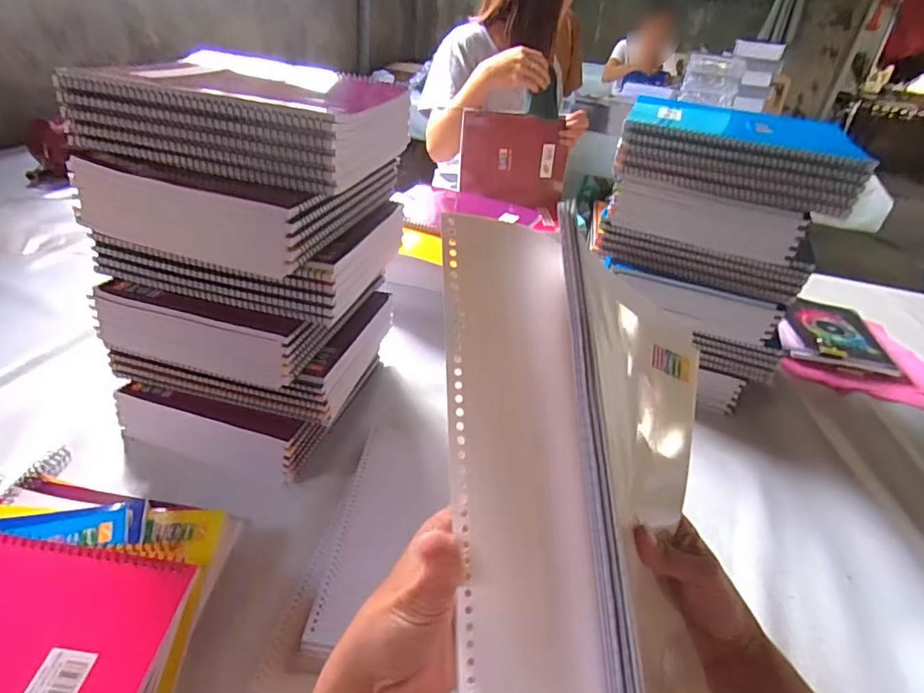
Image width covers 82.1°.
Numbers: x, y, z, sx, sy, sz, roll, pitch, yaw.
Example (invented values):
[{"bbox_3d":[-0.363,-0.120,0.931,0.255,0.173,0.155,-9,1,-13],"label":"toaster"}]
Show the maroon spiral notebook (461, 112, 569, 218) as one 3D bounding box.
[{"bbox_3d":[0.120,-0.413,1.184,0.242,0.192,0.019,0,35,-10],"label":"maroon spiral notebook"}]

